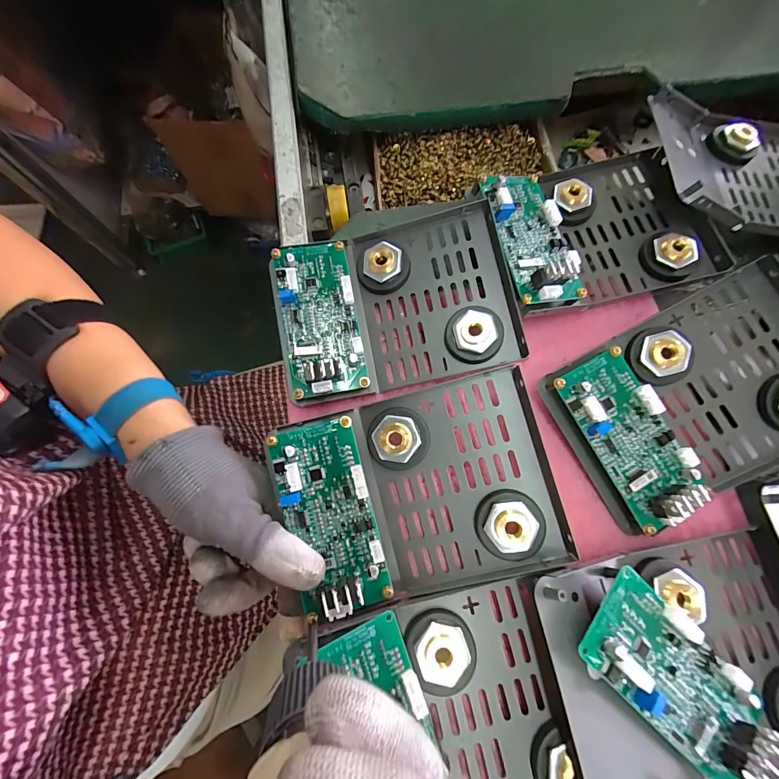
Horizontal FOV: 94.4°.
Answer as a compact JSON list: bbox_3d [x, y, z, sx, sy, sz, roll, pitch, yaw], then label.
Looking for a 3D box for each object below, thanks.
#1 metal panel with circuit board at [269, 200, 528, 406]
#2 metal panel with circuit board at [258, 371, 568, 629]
[{"bbox_3d":[0.002,-0.059,0.254,0.155,0.031,0.114,-10,74,-3],"label":"metal panel with circuit board"},{"bbox_3d":[0.017,0.064,0.219,0.156,0.031,0.118,-15,75,-4],"label":"metal panel with circuit board"}]

